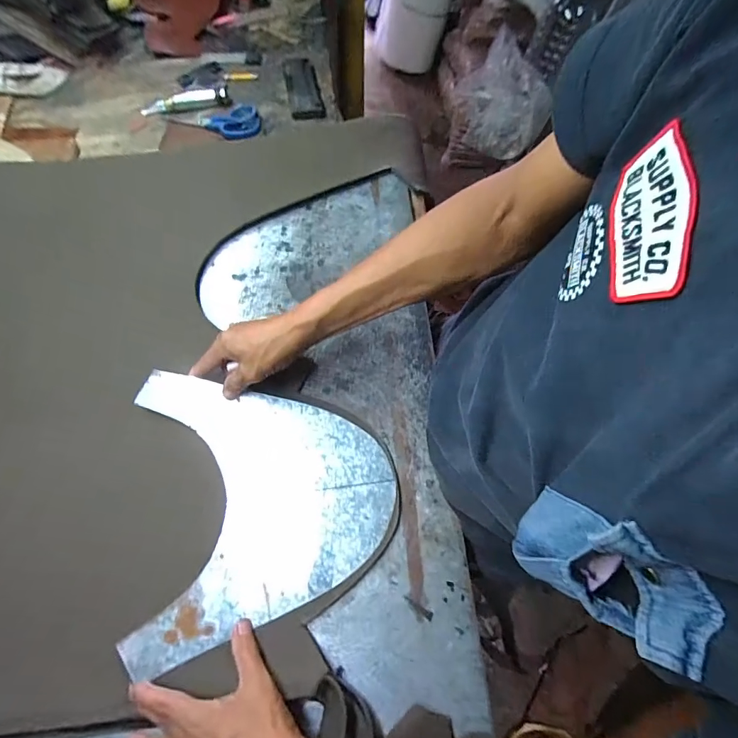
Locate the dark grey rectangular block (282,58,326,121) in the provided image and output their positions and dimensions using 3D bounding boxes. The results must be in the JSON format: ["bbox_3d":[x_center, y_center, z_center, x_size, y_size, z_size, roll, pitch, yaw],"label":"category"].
[{"bbox_3d":[-0.115,-0.489,0.742,0.055,0.014,0.167,-11,69,-7],"label":"dark grey rectangular block"}]

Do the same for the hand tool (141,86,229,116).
[{"bbox_3d":[-0.315,-0.455,0.727,0.146,0.019,0.035,-14,69,-8],"label":"hand tool"}]

